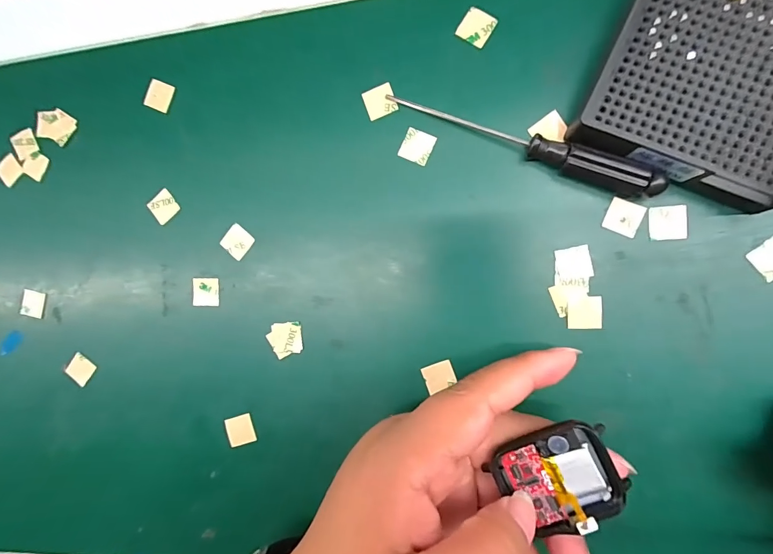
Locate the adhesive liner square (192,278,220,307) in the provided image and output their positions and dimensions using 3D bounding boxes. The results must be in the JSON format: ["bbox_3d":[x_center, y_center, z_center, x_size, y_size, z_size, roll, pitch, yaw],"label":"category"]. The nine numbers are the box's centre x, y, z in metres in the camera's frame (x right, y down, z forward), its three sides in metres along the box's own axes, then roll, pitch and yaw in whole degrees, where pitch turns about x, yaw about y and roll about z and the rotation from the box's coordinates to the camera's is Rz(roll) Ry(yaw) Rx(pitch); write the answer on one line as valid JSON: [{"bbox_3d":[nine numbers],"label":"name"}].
[{"bbox_3d":[-0.100,0.008,0.213,0.015,0.004,0.015,-1,85,1],"label":"adhesive liner square"}]

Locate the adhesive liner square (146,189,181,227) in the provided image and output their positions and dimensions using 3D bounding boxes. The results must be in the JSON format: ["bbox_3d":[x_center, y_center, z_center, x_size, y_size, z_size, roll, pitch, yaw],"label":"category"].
[{"bbox_3d":[-0.126,-0.040,0.217,0.014,0.004,0.015,-39,94,-1],"label":"adhesive liner square"}]

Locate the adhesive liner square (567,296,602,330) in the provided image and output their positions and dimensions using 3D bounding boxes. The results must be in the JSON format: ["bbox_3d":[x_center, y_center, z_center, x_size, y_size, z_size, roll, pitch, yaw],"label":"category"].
[{"bbox_3d":[0.094,0.017,0.181,0.015,0.004,0.016,-1,91,9],"label":"adhesive liner square"}]

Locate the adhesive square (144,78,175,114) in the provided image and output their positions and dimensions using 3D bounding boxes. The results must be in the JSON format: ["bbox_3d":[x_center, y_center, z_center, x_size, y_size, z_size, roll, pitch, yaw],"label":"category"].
[{"bbox_3d":[-0.128,-0.102,0.217,0.013,0.004,0.016,22,95,8],"label":"adhesive square"}]

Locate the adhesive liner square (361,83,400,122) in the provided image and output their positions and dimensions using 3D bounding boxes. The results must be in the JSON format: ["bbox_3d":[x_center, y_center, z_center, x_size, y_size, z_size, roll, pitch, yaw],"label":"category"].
[{"bbox_3d":[-0.004,-0.090,0.196,0.016,0.004,0.015,-20,88,9],"label":"adhesive liner square"}]

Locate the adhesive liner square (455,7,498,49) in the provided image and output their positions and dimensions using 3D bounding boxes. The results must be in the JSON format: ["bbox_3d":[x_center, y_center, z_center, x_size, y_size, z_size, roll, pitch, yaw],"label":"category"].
[{"bbox_3d":[0.044,-0.123,0.189,0.016,0.004,0.015,33,97,5],"label":"adhesive liner square"}]

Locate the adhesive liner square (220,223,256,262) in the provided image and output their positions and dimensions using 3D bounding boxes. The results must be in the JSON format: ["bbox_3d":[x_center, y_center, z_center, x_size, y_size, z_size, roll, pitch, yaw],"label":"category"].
[{"bbox_3d":[-0.082,-0.019,0.210,0.016,0.004,0.015,42,85,4],"label":"adhesive liner square"}]

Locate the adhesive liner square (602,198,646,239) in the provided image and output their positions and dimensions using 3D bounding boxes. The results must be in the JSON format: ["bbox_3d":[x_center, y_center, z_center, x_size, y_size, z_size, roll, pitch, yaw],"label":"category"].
[{"bbox_3d":[0.111,-0.028,0.177,0.015,0.004,0.015,24,95,8],"label":"adhesive liner square"}]

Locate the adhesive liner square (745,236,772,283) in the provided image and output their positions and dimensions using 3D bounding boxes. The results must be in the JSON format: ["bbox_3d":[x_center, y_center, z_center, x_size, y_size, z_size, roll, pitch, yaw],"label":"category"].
[{"bbox_3d":[0.171,-0.008,0.168,0.015,0.004,0.016,-40,85,8],"label":"adhesive liner square"}]

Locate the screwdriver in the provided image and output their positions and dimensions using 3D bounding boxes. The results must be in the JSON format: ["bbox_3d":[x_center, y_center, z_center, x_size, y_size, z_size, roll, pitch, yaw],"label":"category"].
[{"bbox_3d":[0.060,-0.063,0.180,0.130,0.014,0.012,22,95,8],"label":"screwdriver"}]

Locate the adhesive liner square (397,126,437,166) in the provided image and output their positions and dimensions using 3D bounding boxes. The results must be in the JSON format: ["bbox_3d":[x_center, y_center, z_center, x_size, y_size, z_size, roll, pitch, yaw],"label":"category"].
[{"bbox_3d":[0.016,-0.066,0.195,0.016,0.004,0.015,26,95,8],"label":"adhesive liner square"}]

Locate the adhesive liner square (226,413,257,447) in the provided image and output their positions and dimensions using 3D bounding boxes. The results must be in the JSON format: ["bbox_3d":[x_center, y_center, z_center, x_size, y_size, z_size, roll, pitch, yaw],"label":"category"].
[{"bbox_3d":[-0.080,0.084,0.210,0.014,0.004,0.015,-19,88,9],"label":"adhesive liner square"}]

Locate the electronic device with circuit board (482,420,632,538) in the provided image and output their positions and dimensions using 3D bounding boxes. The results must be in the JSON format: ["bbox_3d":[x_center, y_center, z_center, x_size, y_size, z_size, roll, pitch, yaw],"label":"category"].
[{"bbox_3d":[0.067,0.078,0.149,0.043,0.007,0.037,-23,88,9],"label":"electronic device with circuit board"}]

